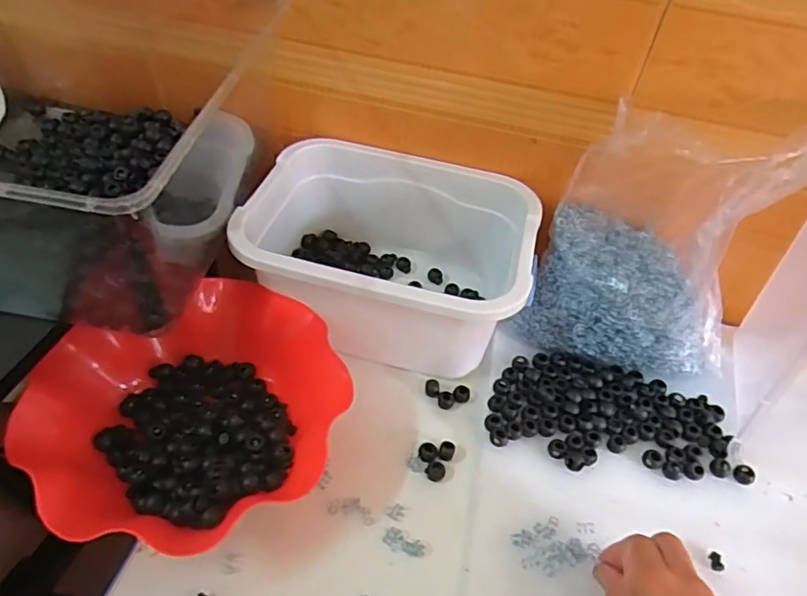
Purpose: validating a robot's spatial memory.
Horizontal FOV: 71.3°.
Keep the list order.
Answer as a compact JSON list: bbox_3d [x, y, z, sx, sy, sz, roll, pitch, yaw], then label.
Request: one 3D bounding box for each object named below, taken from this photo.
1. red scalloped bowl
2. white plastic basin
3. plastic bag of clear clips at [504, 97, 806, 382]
[{"bbox_3d":[-0.157,0.090,0.432,0.214,0.062,0.199,3,48,-3],"label":"red scalloped bowl"},{"bbox_3d":[-0.011,-0.036,0.532,0.252,0.121,0.191,12,48,4],"label":"white plastic basin"},{"bbox_3d":[0.218,-0.042,0.475,0.183,0.213,0.133,24,50,15],"label":"plastic bag of clear clips"}]

